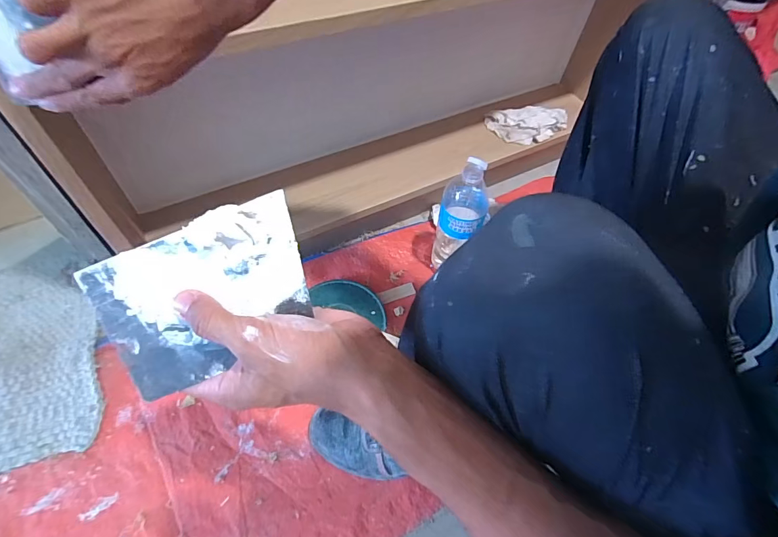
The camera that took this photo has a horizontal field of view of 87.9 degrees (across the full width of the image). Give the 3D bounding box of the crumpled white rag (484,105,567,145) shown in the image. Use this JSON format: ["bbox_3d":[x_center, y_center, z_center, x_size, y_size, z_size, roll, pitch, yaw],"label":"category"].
[{"bbox_3d":[0.312,-0.321,0.900,0.183,0.017,0.091,-6,77,-5],"label":"crumpled white rag"}]

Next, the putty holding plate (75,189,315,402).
[{"bbox_3d":[-0.116,0.019,0.251,0.137,0.011,0.092,-22,90,3],"label":"putty holding plate"}]

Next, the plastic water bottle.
[{"bbox_3d":[0.125,-0.101,0.702,0.069,0.227,0.092,9,57,2],"label":"plastic water bottle"}]

